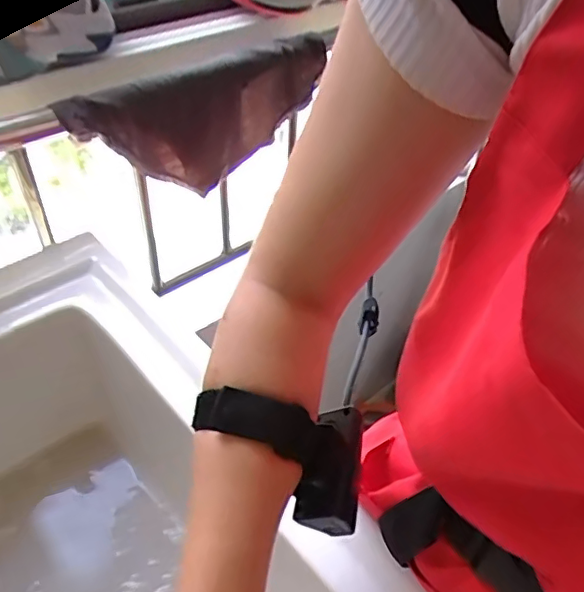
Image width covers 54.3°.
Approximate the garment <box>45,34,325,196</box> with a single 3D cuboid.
[{"bbox_3d":[-0.107,-0.228,0.732,0.054,0.141,0.379,36,53,29],"label":"garment"}]

